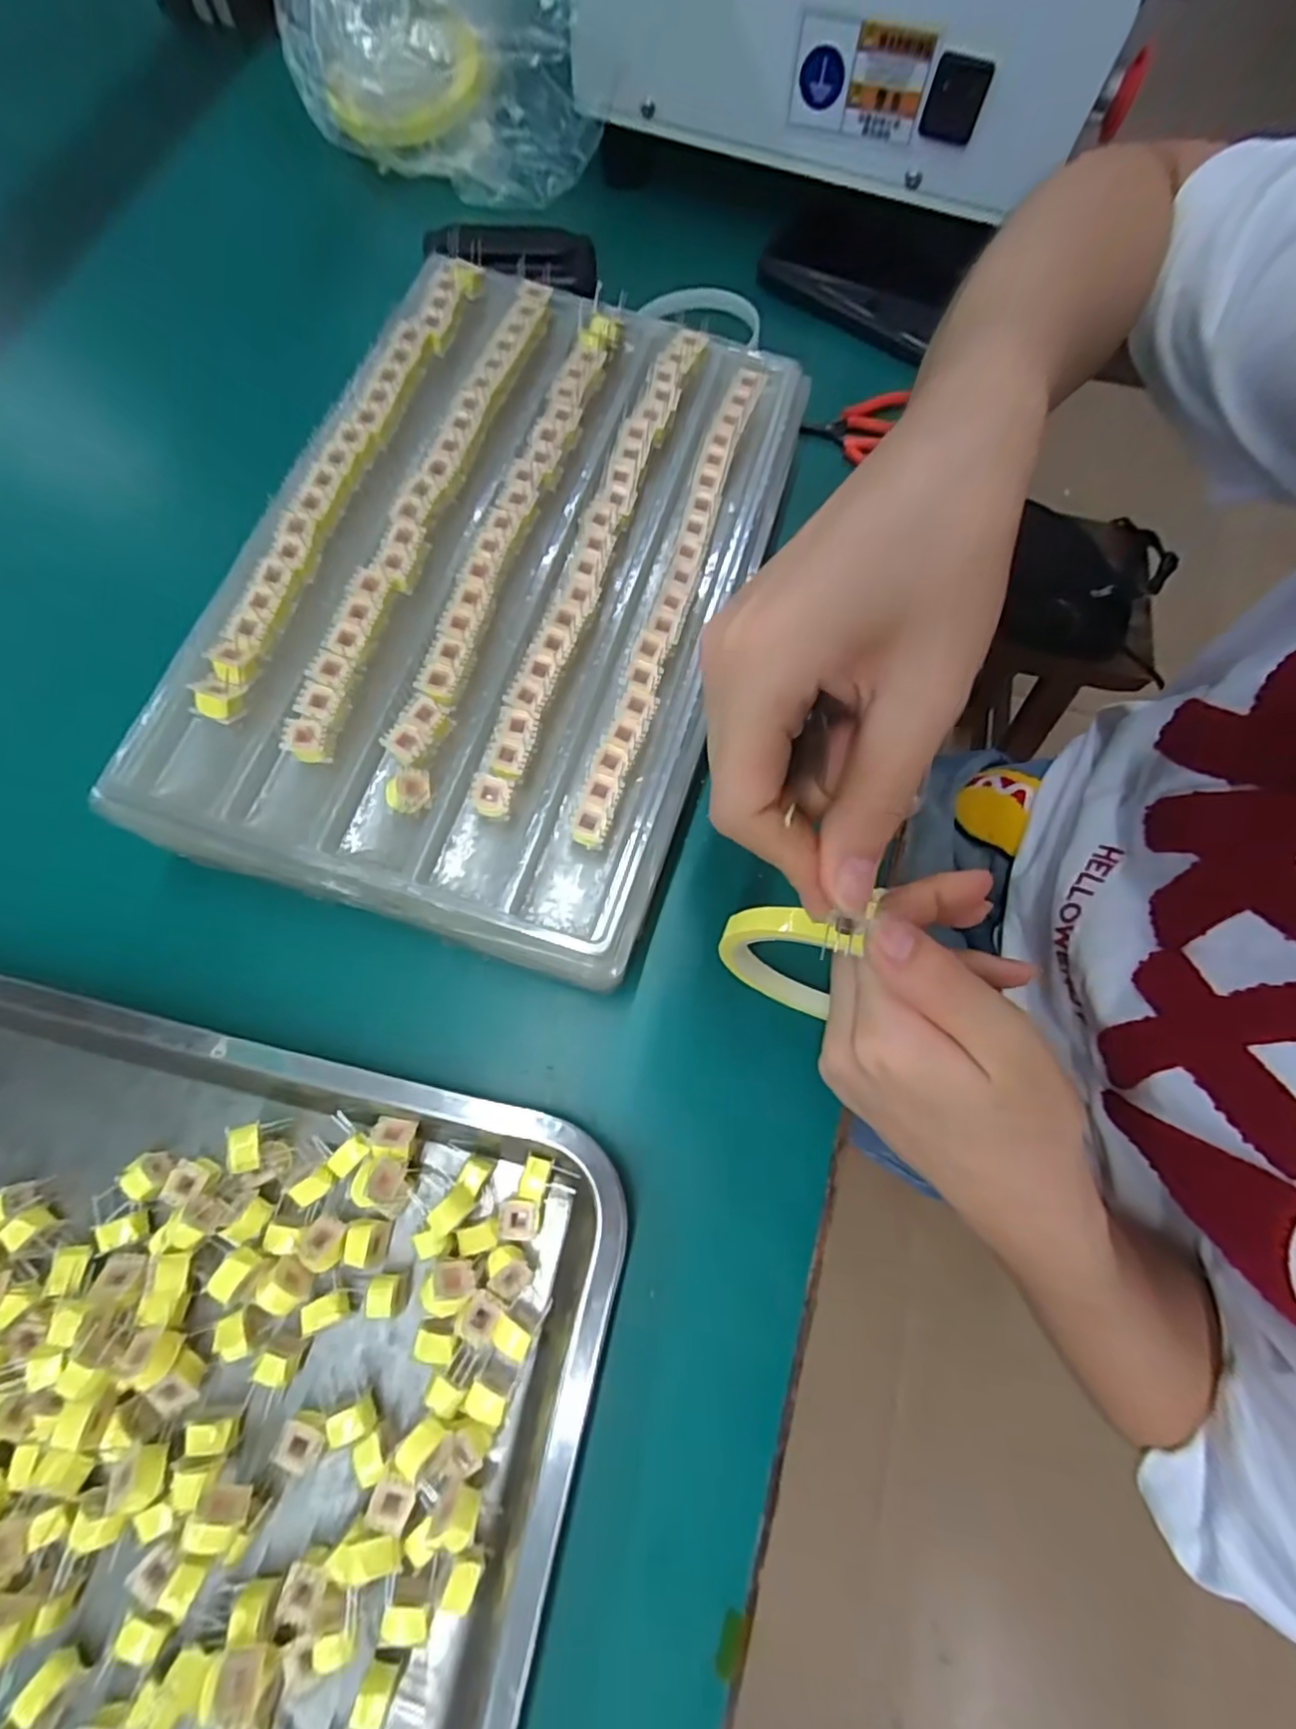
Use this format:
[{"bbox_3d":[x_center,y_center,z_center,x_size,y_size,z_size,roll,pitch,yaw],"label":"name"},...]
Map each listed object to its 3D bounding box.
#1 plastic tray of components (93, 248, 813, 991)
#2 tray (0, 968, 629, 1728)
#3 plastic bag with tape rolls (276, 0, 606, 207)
[{"bbox_3d":[-0.064,-0.130,0.292,0.206,0.034,0.318,17,73,2],"label":"plastic tray of components"},{"bbox_3d":[-0.221,0.201,0.238,0.383,0.045,0.285,13,73,4],"label":"tray"},{"bbox_3d":[-0.156,-0.511,0.419,0.223,0.103,0.120,40,75,9],"label":"plastic bag with tape rolls"}]

